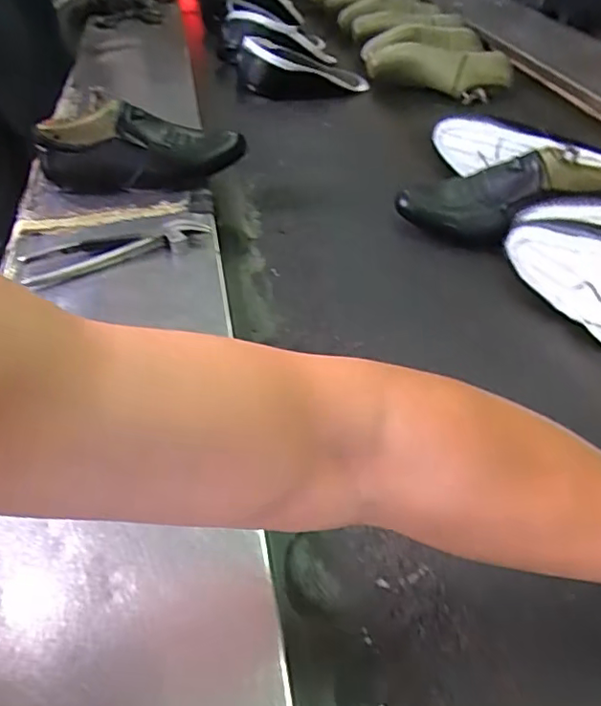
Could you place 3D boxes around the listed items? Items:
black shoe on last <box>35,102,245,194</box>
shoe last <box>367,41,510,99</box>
[{"bbox_3d":[-0.211,-0.269,0.757,0.260,0.084,0.081,-7,43,-6],"label":"black shoe on last"},{"bbox_3d":[0.273,-0.565,1.131,0.271,0.062,0.115,23,48,24],"label":"shoe last"}]

